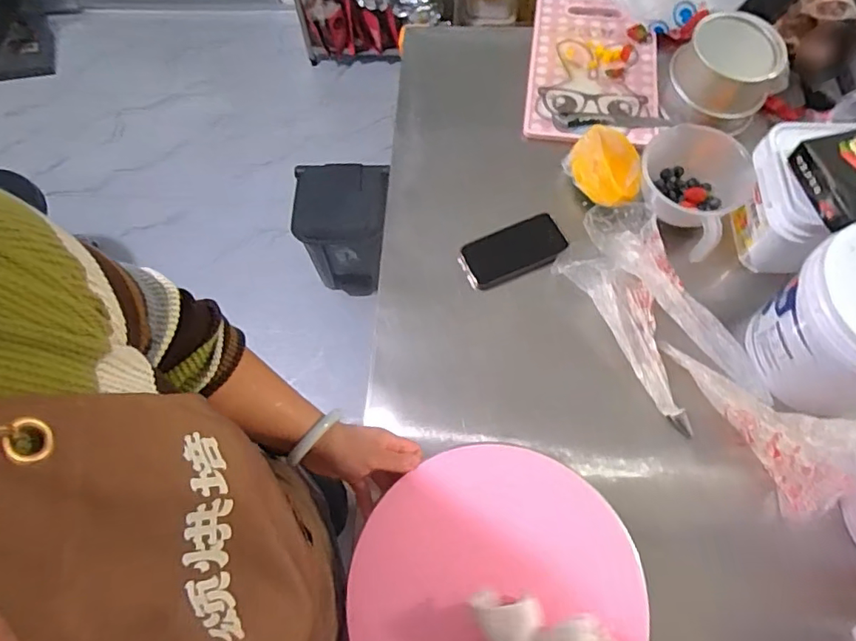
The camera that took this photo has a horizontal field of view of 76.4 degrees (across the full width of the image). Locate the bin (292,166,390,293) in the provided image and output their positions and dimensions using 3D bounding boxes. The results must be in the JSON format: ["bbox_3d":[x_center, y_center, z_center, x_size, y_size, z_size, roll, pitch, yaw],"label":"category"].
[{"bbox_3d":[-0.224,-0.251,1.526,0.248,0.303,0.243,2,65,3],"label":"bin"}]

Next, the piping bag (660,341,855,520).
[{"bbox_3d":[0.426,0.106,0.692,0.116,0.070,0.257,-30,68,-11],"label":"piping bag"}]

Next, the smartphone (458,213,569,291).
[{"bbox_3d":[0.129,-0.105,0.832,0.156,0.007,0.082,-23,70,4],"label":"smartphone"}]

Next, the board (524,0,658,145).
[{"bbox_3d":[0.296,-0.461,0.979,0.219,0.022,0.360,6,65,6],"label":"board"}]

